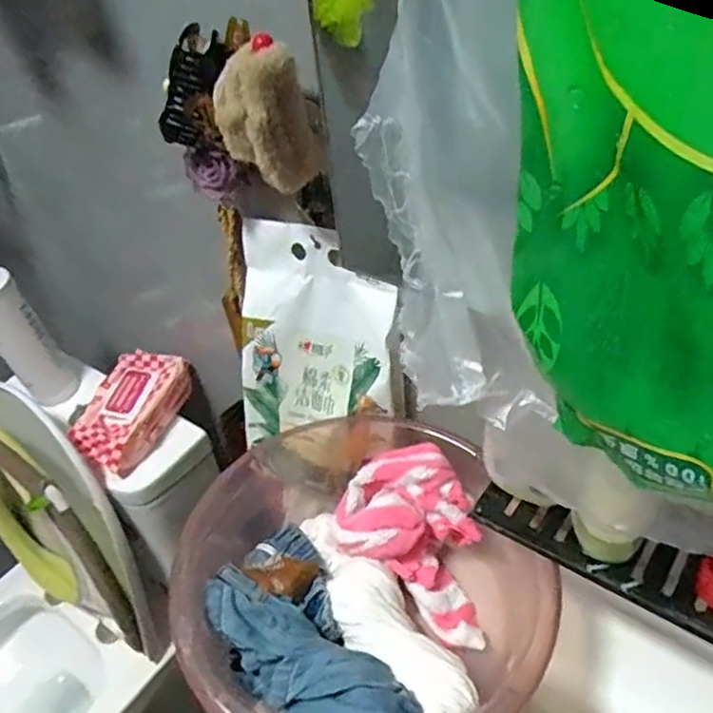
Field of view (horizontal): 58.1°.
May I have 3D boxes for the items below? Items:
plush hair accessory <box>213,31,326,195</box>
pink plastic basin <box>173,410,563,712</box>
[{"bbox_3d":[-0.074,-0.195,0.529,0.073,0.113,0.063,-29,45,-23],"label":"plush hair accessory"},{"bbox_3d":[0.005,0.226,0.632,0.360,0.125,0.302,30,53,35],"label":"pink plastic basin"}]

